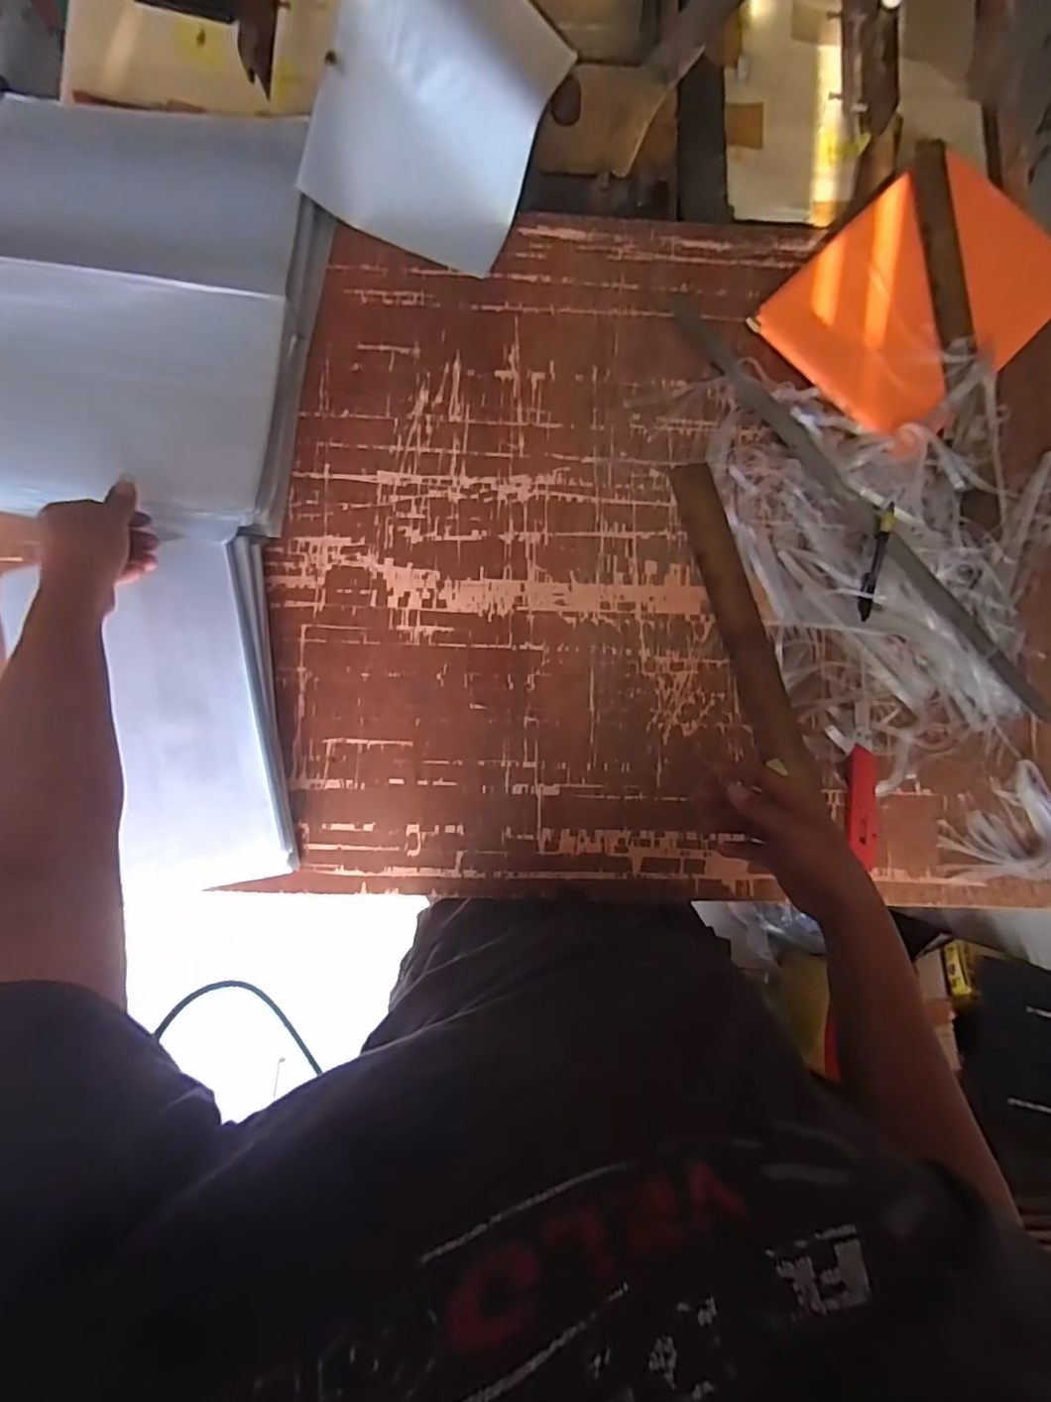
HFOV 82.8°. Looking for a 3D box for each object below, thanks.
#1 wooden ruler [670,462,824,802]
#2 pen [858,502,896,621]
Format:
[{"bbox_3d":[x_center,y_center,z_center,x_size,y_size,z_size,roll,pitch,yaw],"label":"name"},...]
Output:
[{"bbox_3d":[0.237,-0.089,0.657,0.048,0.008,0.362,-17,84,-4],"label":"wooden ruler"},{"bbox_3d":[0.376,-0.152,0.642,0.019,0.012,0.131,16,83,-1],"label":"pen"}]

